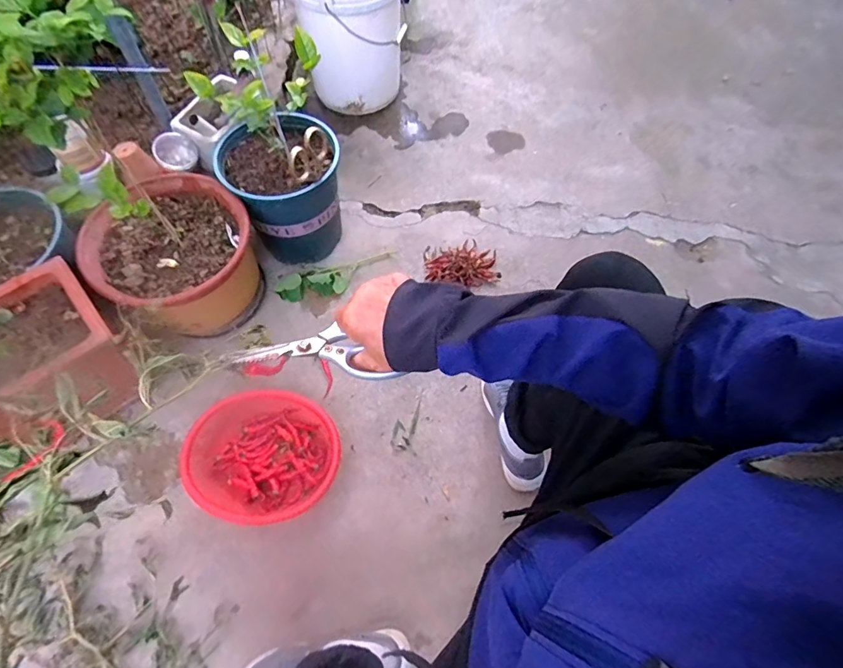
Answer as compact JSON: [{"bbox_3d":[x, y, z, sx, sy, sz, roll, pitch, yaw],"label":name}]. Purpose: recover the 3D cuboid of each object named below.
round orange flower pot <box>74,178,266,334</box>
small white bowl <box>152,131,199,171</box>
[{"bbox_3d":[-0.505,-0.154,0.971,0.293,0.199,0.290,0,63,-1],"label":"round orange flower pot"},{"bbox_3d":[-0.541,-0.396,1.005,0.083,0.045,0.083,-3,97,-25],"label":"small white bowl"}]

